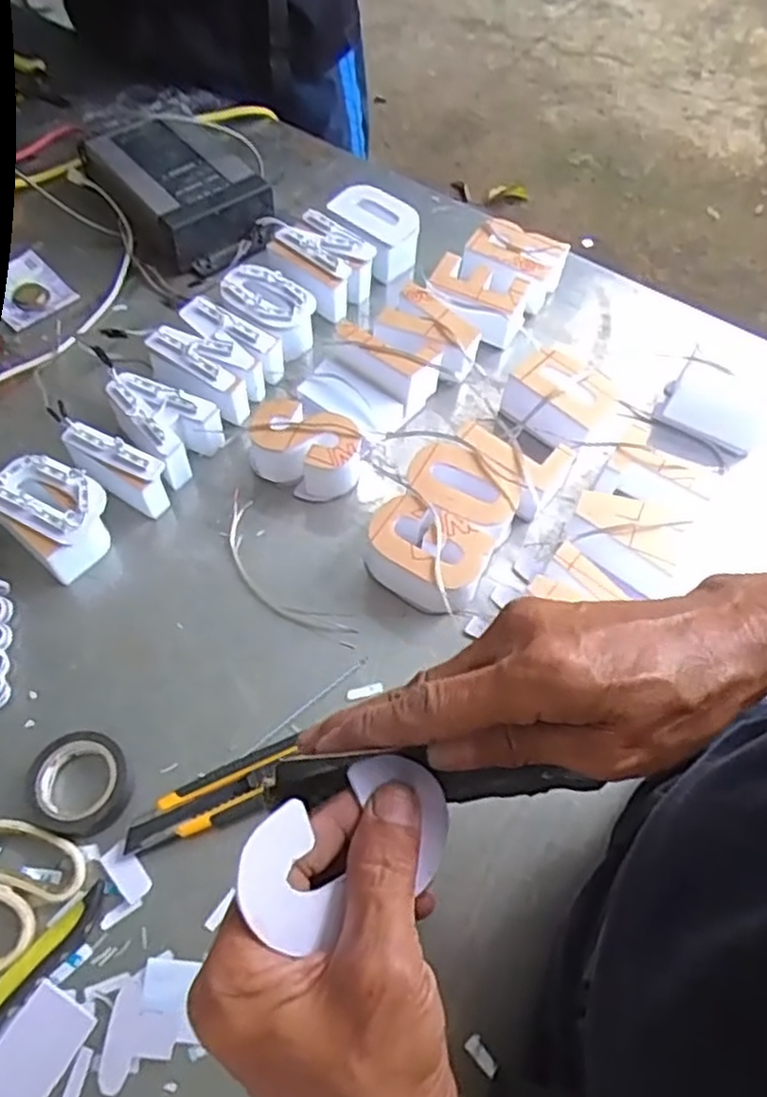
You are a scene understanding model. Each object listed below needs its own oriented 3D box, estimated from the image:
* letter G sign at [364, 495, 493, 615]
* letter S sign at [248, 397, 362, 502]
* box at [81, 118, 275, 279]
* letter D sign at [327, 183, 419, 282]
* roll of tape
[{"bbox_3d":[0.031,0.005,0.534,0.082,0.044,0.057,25,63,11],"label":"letter G sign"},{"bbox_3d":[-0.061,-0.078,0.575,0.089,0.044,0.057,17,61,7],"label":"letter S sign"},{"bbox_3d":[-0.198,-0.352,0.715,0.112,0.050,0.175,-40,70,-22],"label":"box"},{"bbox_3d":[-0.006,-0.303,0.701,0.064,0.044,0.087,-34,68,-20],"label":"letter D sign"},{"bbox_3d":[-0.190,0.145,0.456,0.058,0.021,0.058,1,61,-2],"label":"roll of tape"}]

